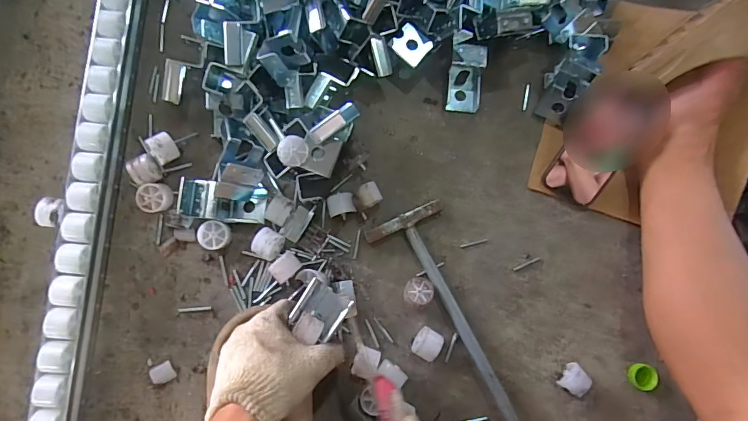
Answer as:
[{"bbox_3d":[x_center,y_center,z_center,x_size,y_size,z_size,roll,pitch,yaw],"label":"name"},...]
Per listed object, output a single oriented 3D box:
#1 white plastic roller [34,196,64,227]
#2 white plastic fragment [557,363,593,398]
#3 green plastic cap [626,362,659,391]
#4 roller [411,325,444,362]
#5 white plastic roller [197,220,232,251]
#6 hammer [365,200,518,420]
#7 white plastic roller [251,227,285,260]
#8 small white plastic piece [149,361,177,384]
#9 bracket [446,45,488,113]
[{"bbox_3d":[-0.375,0.003,0.494,0.030,0.034,0.034,2,82,-4],"label":"white plastic roller"},{"bbox_3d":[0.245,0.205,0.508,0.028,0.028,0.034,35,83,1],"label":"white plastic fragment"},{"bbox_3d":[0.337,0.207,0.519,0.030,0.014,0.030,0,84,-3],"label":"green plastic cap"},{"bbox_3d":[0.064,0.160,0.503,0.028,0.034,0.034,34,81,1],"label":"roller"},{"bbox_3d":[-0.194,0.031,0.507,0.036,0.021,0.035,1,82,-4],"label":"white plastic roller"},{"bbox_3d":[0.108,0.132,0.510,0.097,0.031,0.295,-30,85,-8],"label":"hammer"},{"bbox_3d":[-0.129,0.041,0.506,0.033,0.038,0.034,32,81,1],"label":"white plastic roller"},{"bbox_3d":[-0.250,0.193,0.492,0.024,0.007,0.022,-28,85,-8],"label":"small white plastic piece"},{"bbox_3d":[0.122,-0.175,0.549,0.048,0.036,0.082,5,84,-3],"label":"bracket"}]

